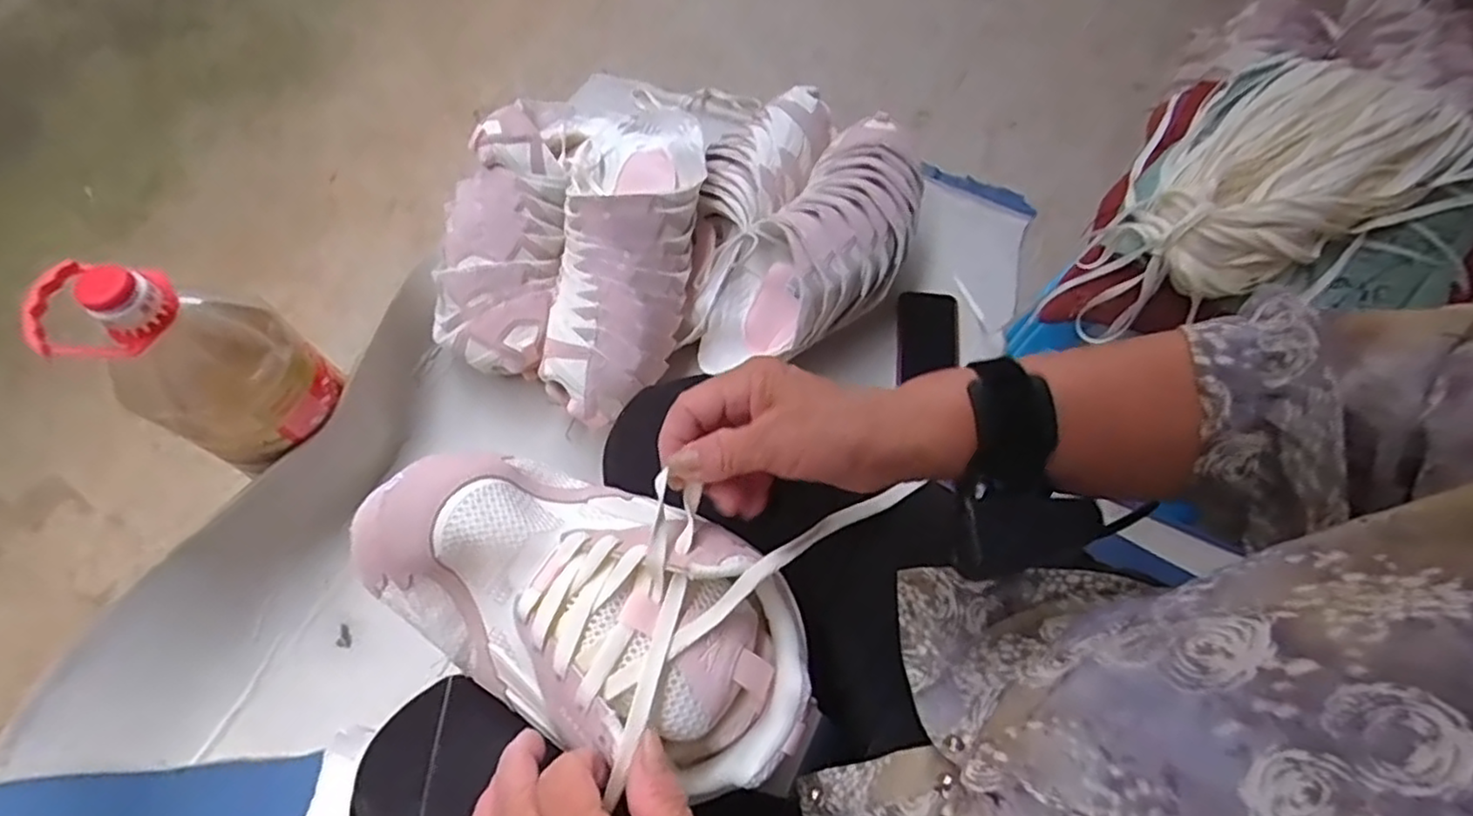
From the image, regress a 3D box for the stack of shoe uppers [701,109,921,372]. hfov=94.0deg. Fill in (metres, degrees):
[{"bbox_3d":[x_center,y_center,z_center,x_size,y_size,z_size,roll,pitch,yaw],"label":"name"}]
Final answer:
[{"bbox_3d":[0.119,-0.202,0.885,0.173,0.139,0.389,33,68,11],"label":"stack of shoe uppers"}]

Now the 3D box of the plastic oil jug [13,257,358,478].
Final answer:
[{"bbox_3d":[-0.516,-0.039,0.661,0.167,0.217,0.126,-8,66,-7],"label":"plastic oil jug"}]

